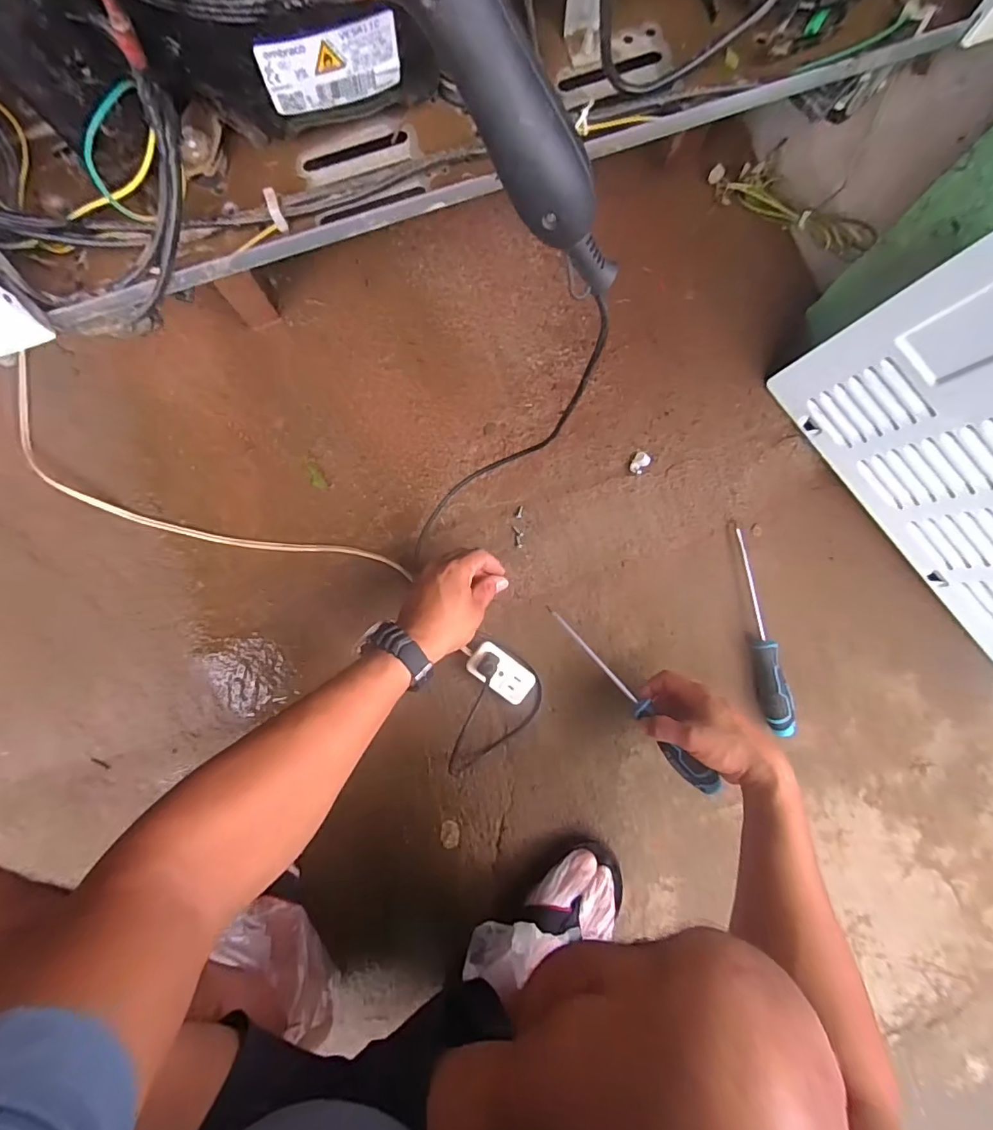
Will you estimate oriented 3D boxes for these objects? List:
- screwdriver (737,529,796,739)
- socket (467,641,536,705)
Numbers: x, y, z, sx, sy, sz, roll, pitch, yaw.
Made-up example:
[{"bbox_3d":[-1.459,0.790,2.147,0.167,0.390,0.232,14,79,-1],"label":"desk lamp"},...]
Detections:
[{"bbox_3d":[0.316,0.085,0.606,0.028,0.041,0.245,-13,85,1],"label":"screwdriver"},{"bbox_3d":[0.006,0.131,0.623,0.081,0.025,0.046,37,89,0],"label":"socket"}]

